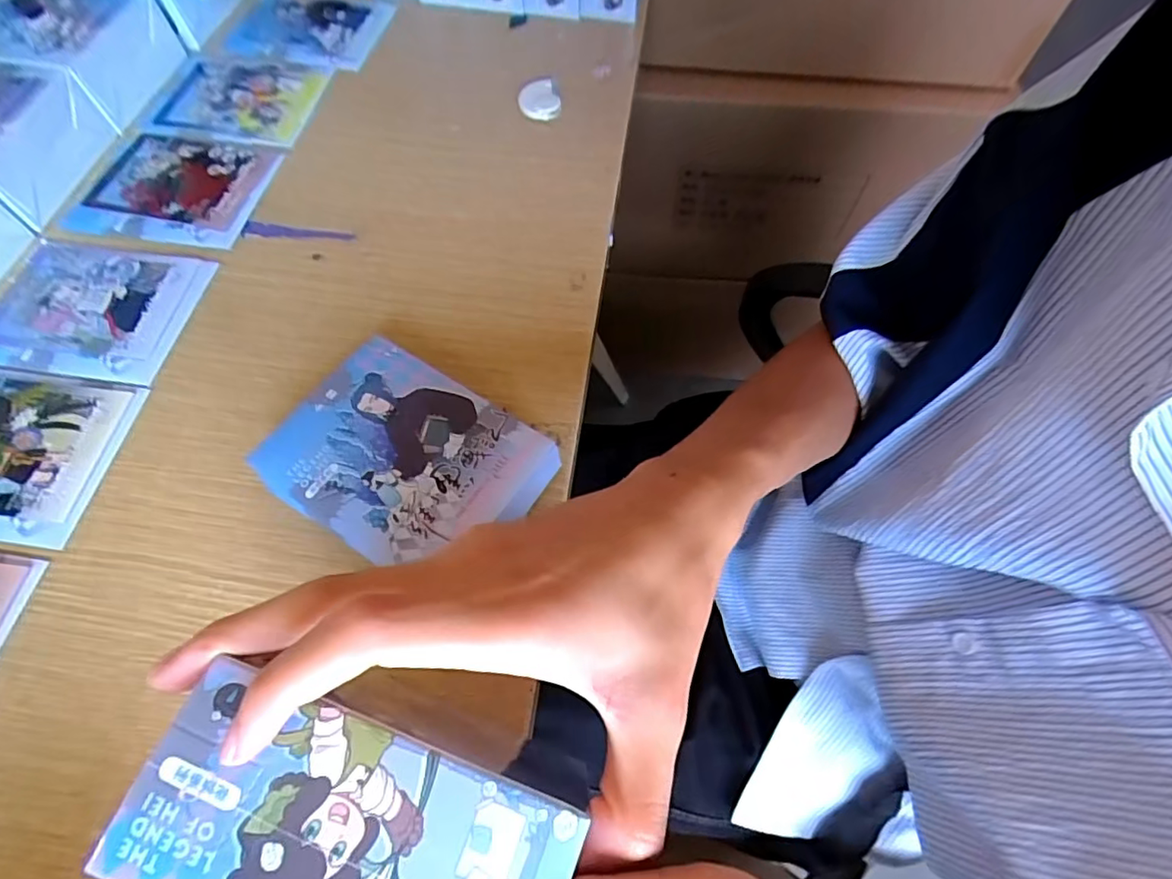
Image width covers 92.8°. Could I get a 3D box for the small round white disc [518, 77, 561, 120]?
[{"bbox_3d":[-0.041,-0.296,0.486,0.033,0.013,0.039,-18,67,-10],"label":"small round white disc"}]

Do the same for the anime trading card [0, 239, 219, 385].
[{"bbox_3d":[-0.349,-0.094,0.392,0.142,0.005,0.107,7,65,4],"label":"anime trading card"}]

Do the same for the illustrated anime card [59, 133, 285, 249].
[{"bbox_3d":[-0.321,-0.200,0.438,0.142,0.009,0.105,10,65,5],"label":"illustrated anime card"}]

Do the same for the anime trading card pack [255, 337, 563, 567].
[{"bbox_3d":[-0.104,0.016,0.331,0.146,0.032,0.109,31,68,14],"label":"anime trading card pack"}]

